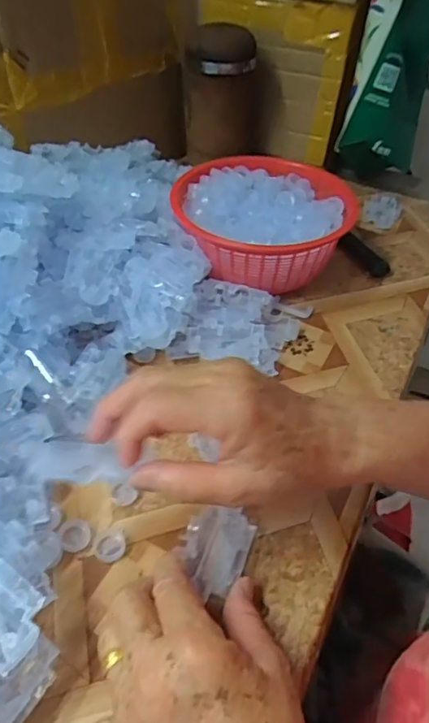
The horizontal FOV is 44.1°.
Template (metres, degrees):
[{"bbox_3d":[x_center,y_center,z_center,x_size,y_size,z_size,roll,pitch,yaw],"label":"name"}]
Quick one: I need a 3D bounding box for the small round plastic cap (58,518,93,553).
[{"bbox_3d":[-0.094,0.117,0.357,0.021,0.012,0.020,2,45,-2],"label":"small round plastic cap"}]

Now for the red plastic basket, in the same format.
[{"bbox_3d":[0.049,-0.150,0.574,0.171,0.074,0.195,12,46,7],"label":"red plastic basket"}]

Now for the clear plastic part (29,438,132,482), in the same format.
[{"bbox_3d":[-0.076,0.056,0.303,0.054,0.004,0.022,5,80,-4],"label":"clear plastic part"}]

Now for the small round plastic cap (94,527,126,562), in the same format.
[{"bbox_3d":[-0.070,0.124,0.354,0.020,0.006,0.019,2,45,-2],"label":"small round plastic cap"}]

